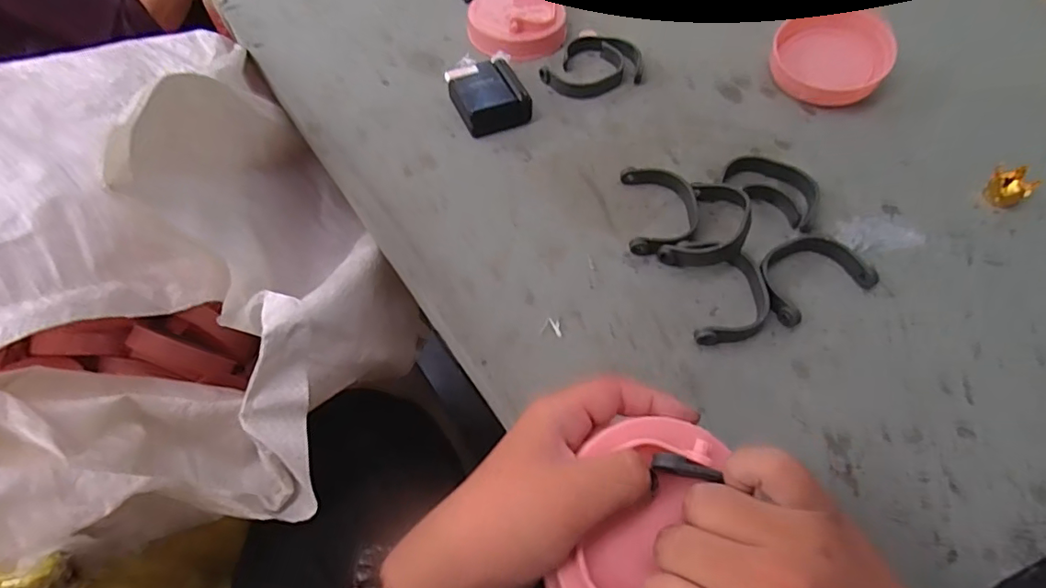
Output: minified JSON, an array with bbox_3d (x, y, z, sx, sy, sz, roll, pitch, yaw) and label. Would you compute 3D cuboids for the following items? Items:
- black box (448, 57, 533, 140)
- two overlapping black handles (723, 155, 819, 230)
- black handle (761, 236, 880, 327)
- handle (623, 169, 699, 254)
[{"bbox_3d":[-0.029,-0.166,0.452,0.057,0.028,0.061,-20,59,-12],"label":"black box"},{"bbox_3d":[0.190,-0.082,0.408,0.077,0.019,0.033,39,65,22],"label":"two overlapping black handles"},{"bbox_3d":[0.190,-0.013,0.360,0.075,0.016,0.053,-23,60,-13],"label":"black handle"},{"bbox_3d":[0.101,-0.061,0.393,0.050,0.014,0.076,0,57,1],"label":"handle"}]

